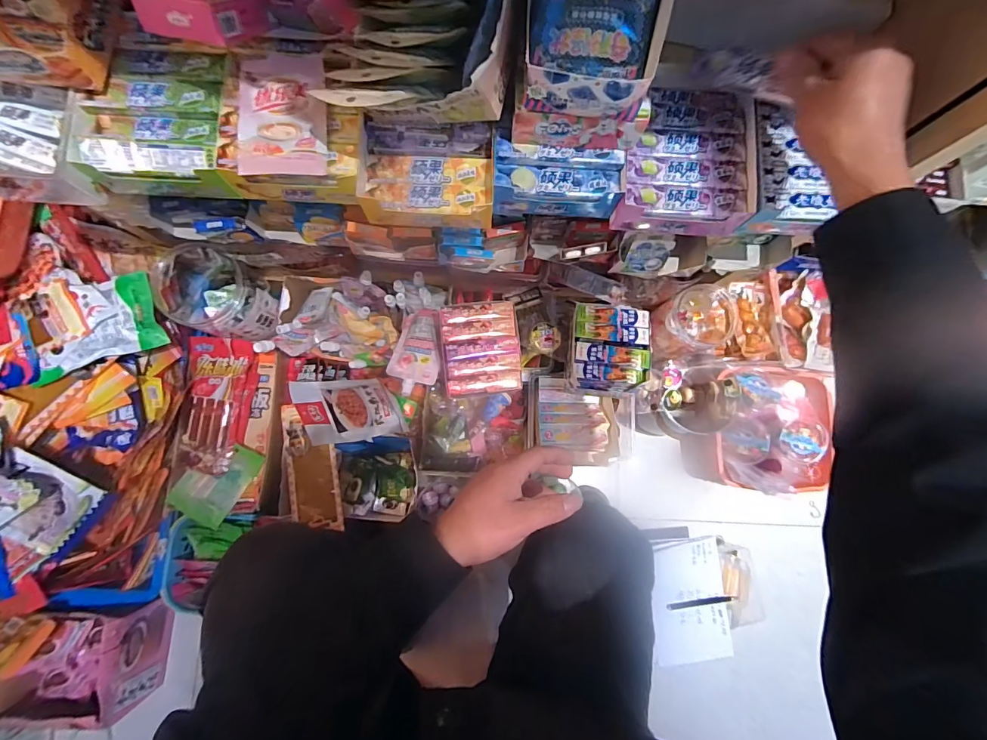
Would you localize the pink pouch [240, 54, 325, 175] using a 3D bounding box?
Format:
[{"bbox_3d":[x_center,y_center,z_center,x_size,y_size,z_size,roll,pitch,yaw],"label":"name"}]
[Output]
[{"bbox_3d":[-0.199,-0.246,0.403,0.080,0.021,0.127,-5,83,-4],"label":"pink pouch"}]

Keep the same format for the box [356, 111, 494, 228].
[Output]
[{"bbox_3d":[-0.066,-0.202,0.441,0.130,0.041,0.103,2,82,-3],"label":"box"}]

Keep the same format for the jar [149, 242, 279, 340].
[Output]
[{"bbox_3d":[-0.457,-0.123,0.714,0.148,0.155,0.124,22,81,0],"label":"jar"}]

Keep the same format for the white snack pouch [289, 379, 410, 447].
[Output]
[{"bbox_3d":[-0.252,0.067,0.755,0.177,0.017,0.130,-5,53,-43],"label":"white snack pouch"}]

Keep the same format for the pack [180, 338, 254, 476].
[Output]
[{"bbox_3d":[-0.480,0.059,0.738,0.091,0.026,0.225,3,82,-3],"label":"pack"}]

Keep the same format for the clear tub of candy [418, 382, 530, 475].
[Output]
[{"bbox_3d":[-0.034,0.113,0.831,0.202,0.075,0.160,3,82,-3],"label":"clear tub of candy"}]

